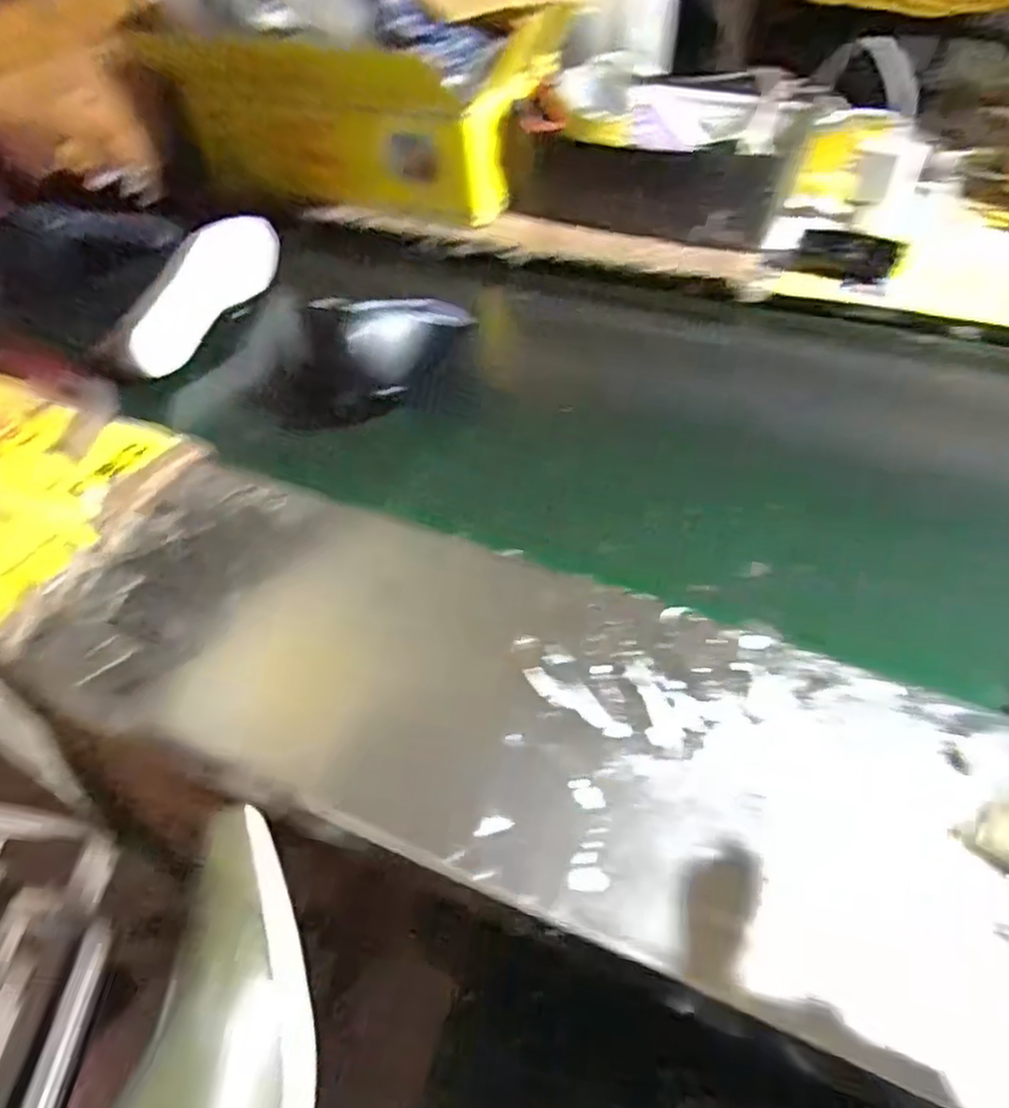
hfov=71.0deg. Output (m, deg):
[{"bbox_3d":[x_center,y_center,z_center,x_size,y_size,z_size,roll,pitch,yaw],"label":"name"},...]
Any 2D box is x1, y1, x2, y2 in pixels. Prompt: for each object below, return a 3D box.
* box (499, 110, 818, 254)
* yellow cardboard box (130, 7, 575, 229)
[{"bbox_3d":[0.184,-0.476,0.862,0.329,0.093,0.203,16,53,16],"label":"box"},{"bbox_3d":[-0.183,-0.576,0.904,0.512,0.188,0.205,16,53,16],"label":"yellow cardboard box"}]

